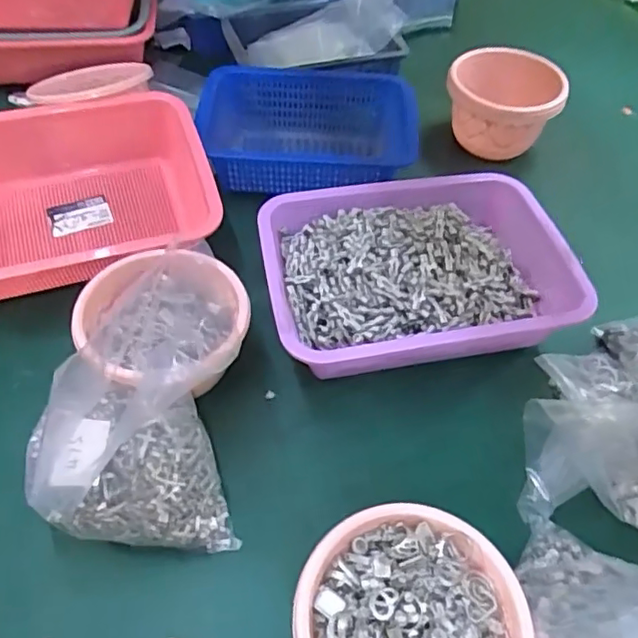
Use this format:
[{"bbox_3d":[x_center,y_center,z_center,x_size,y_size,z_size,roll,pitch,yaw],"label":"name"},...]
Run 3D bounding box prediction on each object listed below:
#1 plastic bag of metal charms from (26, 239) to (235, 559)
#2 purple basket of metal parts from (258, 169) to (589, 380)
[{"bbox_3d":[-0.149,0.059,0.526,0.166,0.102,0.260,-2,52,-3],"label":"plastic bag of metal charms"},{"bbox_3d":[0.105,-0.046,0.629,0.318,0.084,0.223,-8,52,-9],"label":"purple basket of metal parts"}]

